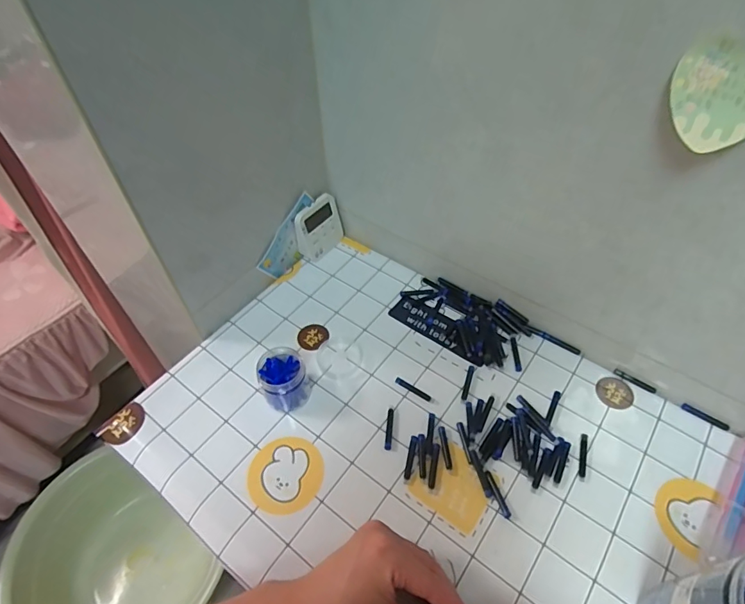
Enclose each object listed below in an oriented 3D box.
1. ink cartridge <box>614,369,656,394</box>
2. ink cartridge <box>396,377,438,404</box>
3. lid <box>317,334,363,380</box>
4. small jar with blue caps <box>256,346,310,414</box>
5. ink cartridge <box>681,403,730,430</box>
[{"bbox_3d":[0.308,0.093,0.533,0.047,0.006,0.006,29,56,22],"label":"ink cartridge"},{"bbox_3d":[0.051,0.103,0.526,0.055,0.004,0.008,28,56,21],"label":"ink cartridge"},{"bbox_3d":[-0.040,0.066,0.560,0.054,0.004,0.061,1,51,1],"label":"lid"},{"bbox_3d":[-0.098,0.087,0.507,0.050,0.055,0.052,0,51,0],"label":"small jar with blue caps"},{"bbox_3d":[0.367,0.126,0.501,0.047,0.007,0.007,30,57,22],"label":"ink cartridge"}]

